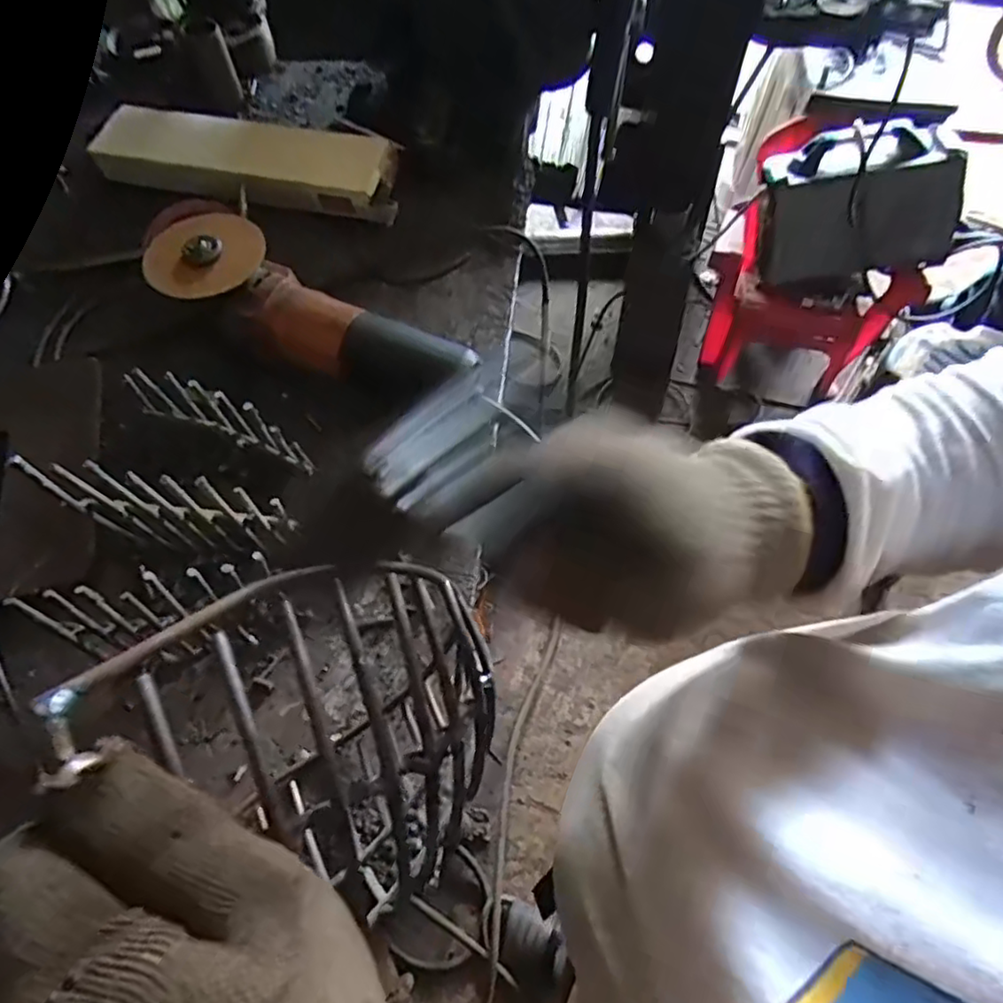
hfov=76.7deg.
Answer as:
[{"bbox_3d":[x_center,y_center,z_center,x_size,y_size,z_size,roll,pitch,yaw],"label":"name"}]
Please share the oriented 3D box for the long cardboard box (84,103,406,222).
[{"bbox_3d":[-0.258,-0.349,0.644,0.317,0.040,0.086,9,62,6],"label":"long cardboard box"}]

